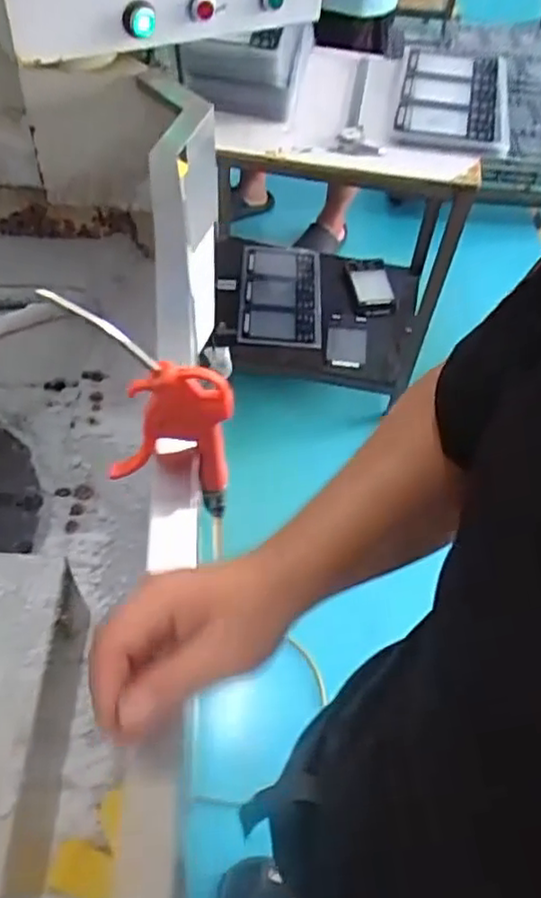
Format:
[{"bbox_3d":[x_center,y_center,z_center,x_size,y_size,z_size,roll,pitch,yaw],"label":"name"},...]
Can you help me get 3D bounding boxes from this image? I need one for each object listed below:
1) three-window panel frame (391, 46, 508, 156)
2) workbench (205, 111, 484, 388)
[{"bbox_3d":[0.377,-0.727,1.408,0.228,0.026,0.354,13,60,1],"label":"three-window panel frame"},{"bbox_3d":[0.145,-0.527,1.635,0.535,0.615,0.466,7,53,5],"label":"workbench"}]

